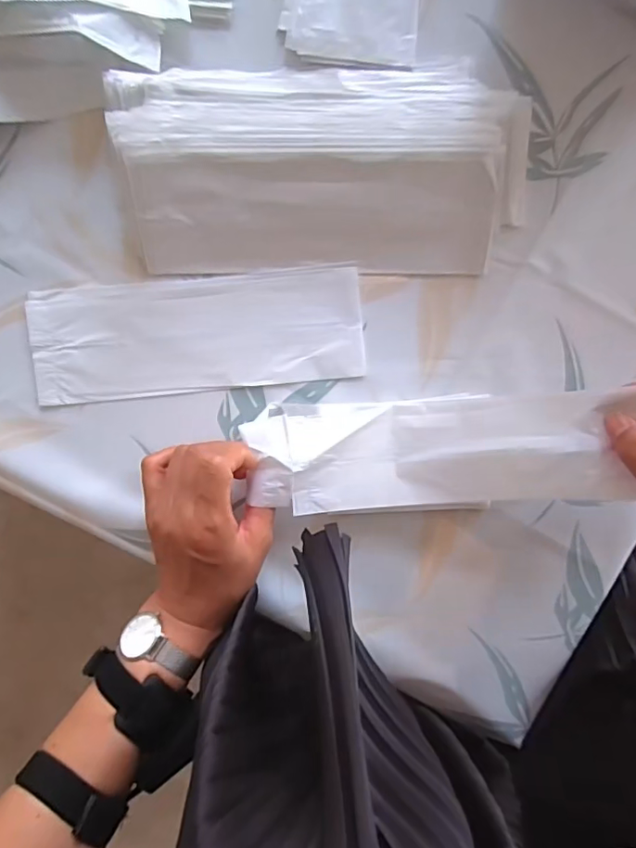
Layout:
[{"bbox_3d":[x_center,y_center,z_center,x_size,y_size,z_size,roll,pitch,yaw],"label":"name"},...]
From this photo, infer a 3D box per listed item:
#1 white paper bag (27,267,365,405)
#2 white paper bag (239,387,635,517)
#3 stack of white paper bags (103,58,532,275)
[{"bbox_3d":[-0.093,-0.068,0.400,0.248,0.005,0.084,-5,93,1],"label":"white paper bag"},{"bbox_3d":[0.079,0.023,0.372,0.259,0.046,0.081,-4,93,10],"label":"white paper bag"},{"bbox_3d":[0.004,-0.188,0.381,0.291,0.043,0.148,0,93,1],"label":"stack of white paper bags"}]

